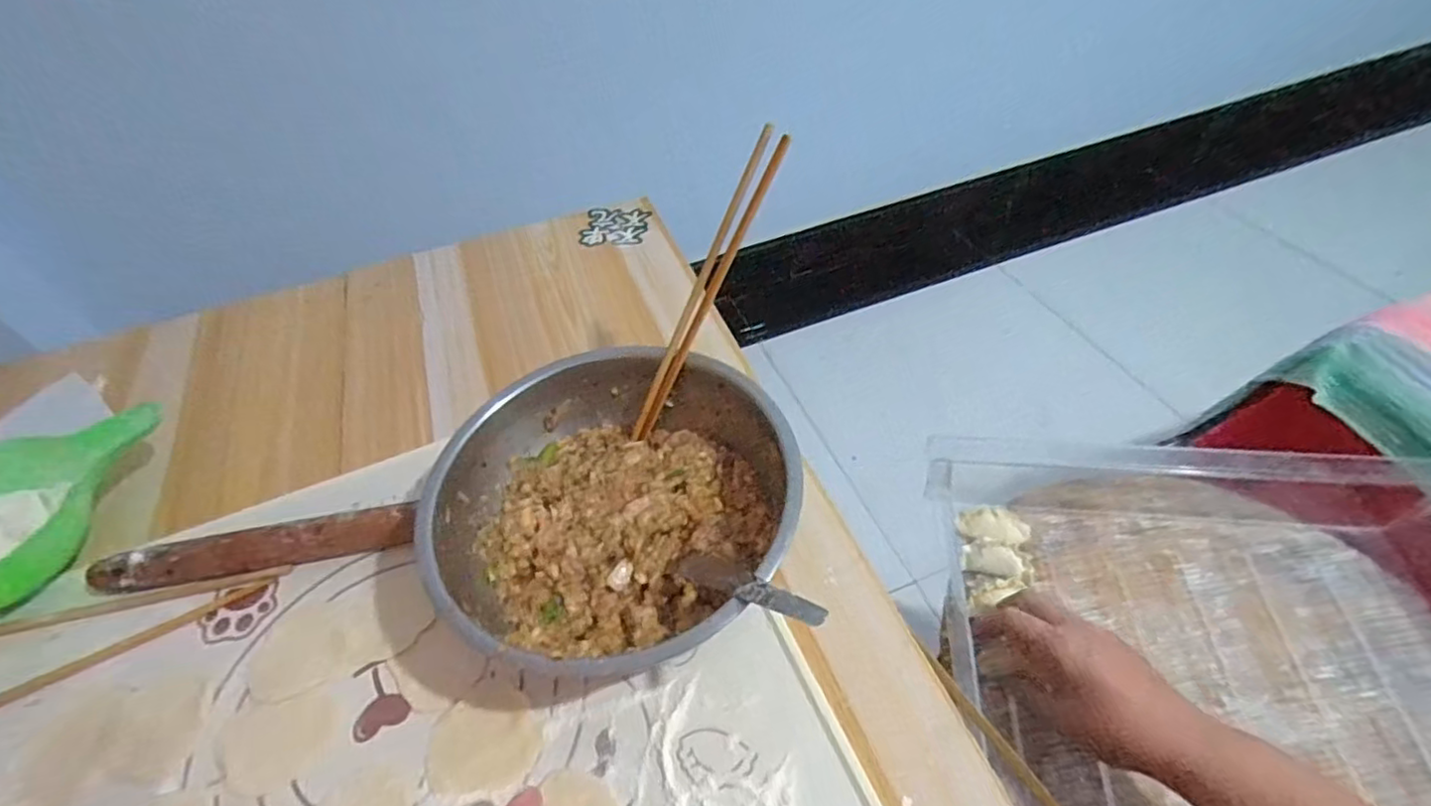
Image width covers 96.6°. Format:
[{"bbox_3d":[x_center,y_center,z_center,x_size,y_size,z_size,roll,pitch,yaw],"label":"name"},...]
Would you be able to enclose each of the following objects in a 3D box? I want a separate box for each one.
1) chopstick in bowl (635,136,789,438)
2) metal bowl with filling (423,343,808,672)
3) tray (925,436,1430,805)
[{"bbox_3d":[-0.005,-0.071,0.440,0.011,0.227,0.010,2,33,-48],"label":"chopstick in bowl"},{"bbox_3d":[-0.061,0.072,0.423,0.221,0.086,0.218,-2,48,3],"label":"metal bowl with filling"},{"bbox_3d":[0.352,0.192,0.433,0.362,0.074,0.362,3,48,7],"label":"tray"}]

